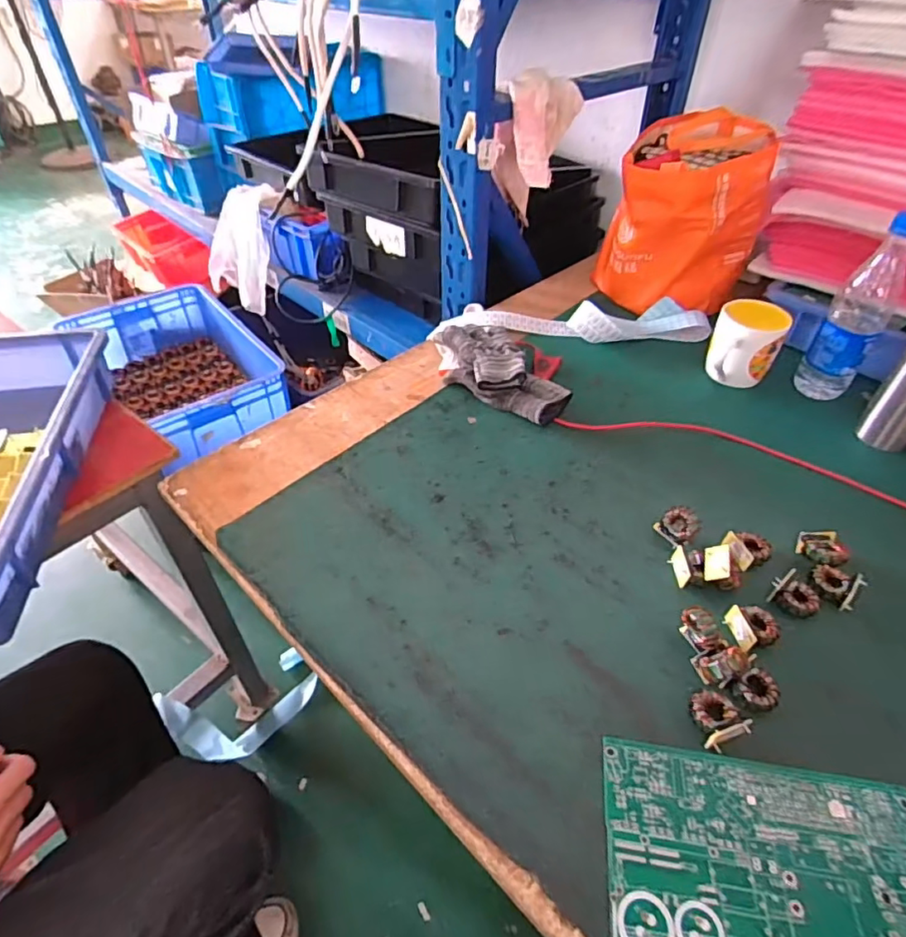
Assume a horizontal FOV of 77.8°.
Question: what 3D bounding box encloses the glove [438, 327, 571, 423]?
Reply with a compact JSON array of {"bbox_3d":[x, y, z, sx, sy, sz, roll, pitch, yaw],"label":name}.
[{"bbox_3d":[0.056,-0.130,0.751,0.109,0.045,0.209,-21,48,-19],"label":"glove"}]

